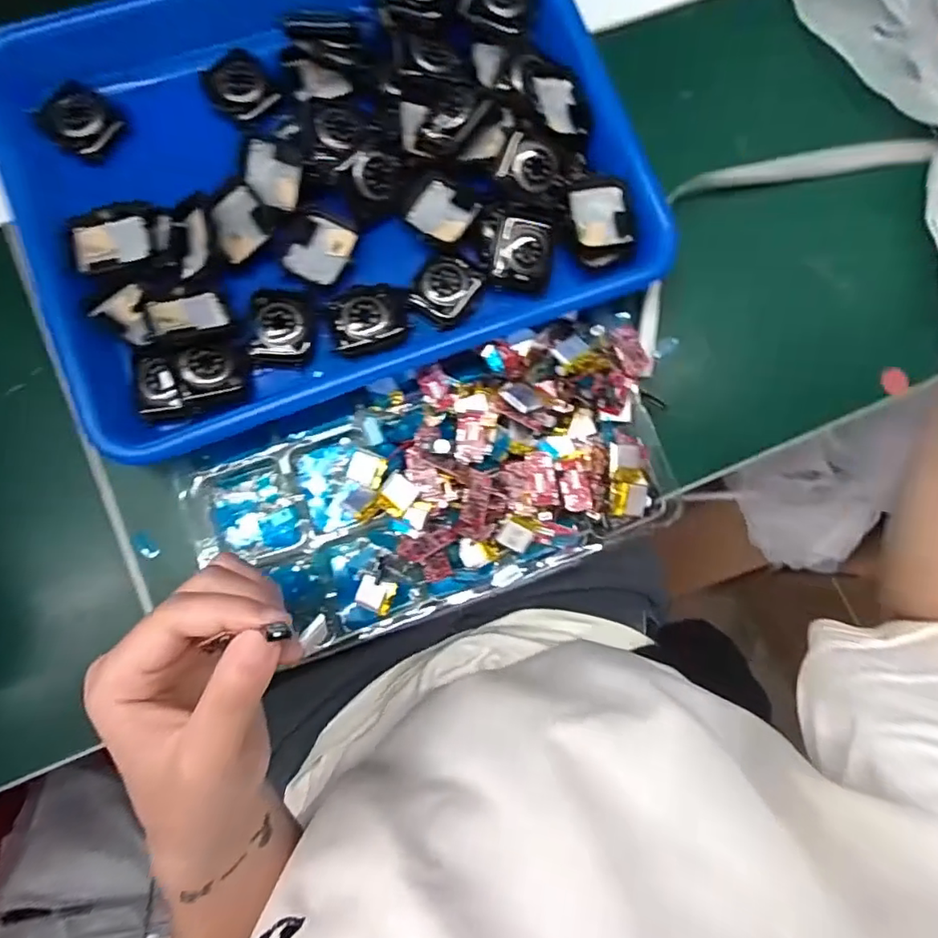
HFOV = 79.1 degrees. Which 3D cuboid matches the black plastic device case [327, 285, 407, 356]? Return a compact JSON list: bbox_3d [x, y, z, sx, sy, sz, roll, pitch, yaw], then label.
[{"bbox_3d":[-0.055,-0.083,0.312,0.042,0.007,0.037,-6,83,-3],"label":"black plastic device case"}]

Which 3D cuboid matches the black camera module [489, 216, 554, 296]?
[{"bbox_3d":[0.031,-0.122,0.317,0.032,0.009,0.039,10,83,-1],"label":"black camera module"}]

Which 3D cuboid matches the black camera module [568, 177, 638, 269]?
[{"bbox_3d":[0.074,-0.139,0.321,0.035,0.009,0.047,-11,84,-4],"label":"black camera module"}]

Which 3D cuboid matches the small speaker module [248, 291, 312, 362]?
[{"bbox_3d":[-0.103,-0.079,0.309,0.032,0.007,0.037,1,83,-3],"label":"small speaker module"}]

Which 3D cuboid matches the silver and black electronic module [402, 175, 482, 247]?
[{"bbox_3d":[-0.014,-0.146,0.319,0.038,0.012,0.037,34,83,2],"label":"silver and black electronic module"}]

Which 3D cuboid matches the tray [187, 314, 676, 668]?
[{"bbox_3d":[-0.013,0.009,0.318,0.273,0.032,0.127,-20,84,-5],"label":"tray"}]

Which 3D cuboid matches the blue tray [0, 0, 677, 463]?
[{"bbox_3d":[-0.076,-0.174,0.322,0.327,0.037,0.260,-21,84,-5],"label":"blue tray"}]

